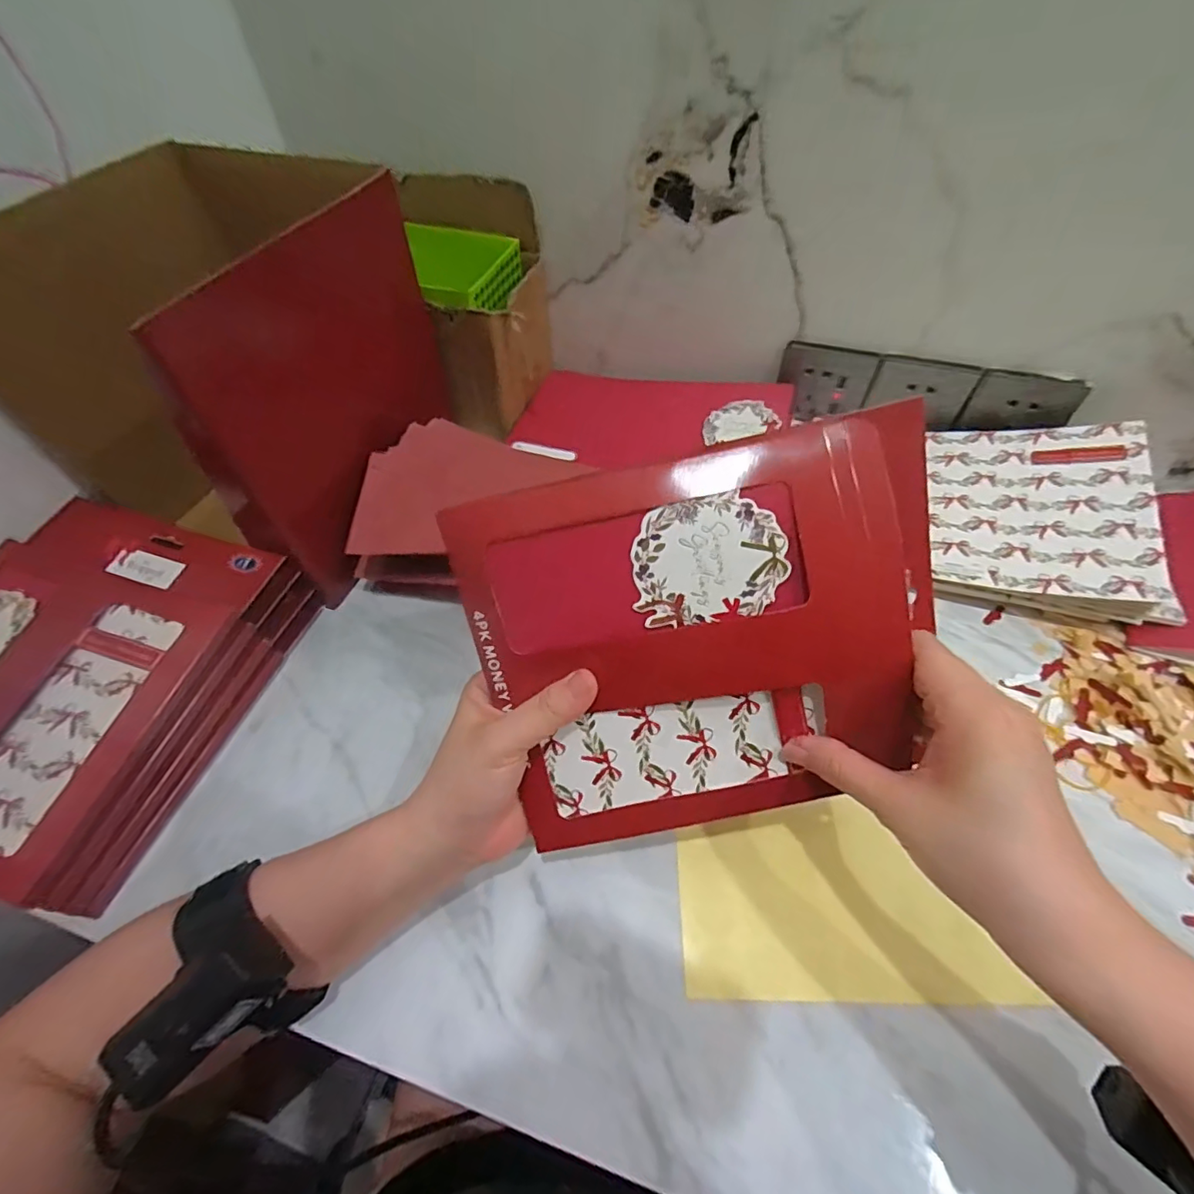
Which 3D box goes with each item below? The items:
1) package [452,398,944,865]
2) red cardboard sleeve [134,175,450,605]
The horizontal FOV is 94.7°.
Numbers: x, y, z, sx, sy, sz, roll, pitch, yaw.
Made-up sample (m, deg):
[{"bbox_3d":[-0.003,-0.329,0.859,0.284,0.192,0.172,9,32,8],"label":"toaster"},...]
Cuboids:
[{"bbox_3d":[0.053,0.029,0.272,0.219,0.187,0.015,-11,15,9],"label":"package"},{"bbox_3d":[-0.195,-0.145,0.432,0.022,0.255,0.235,20,56,7],"label":"red cardboard sleeve"}]

